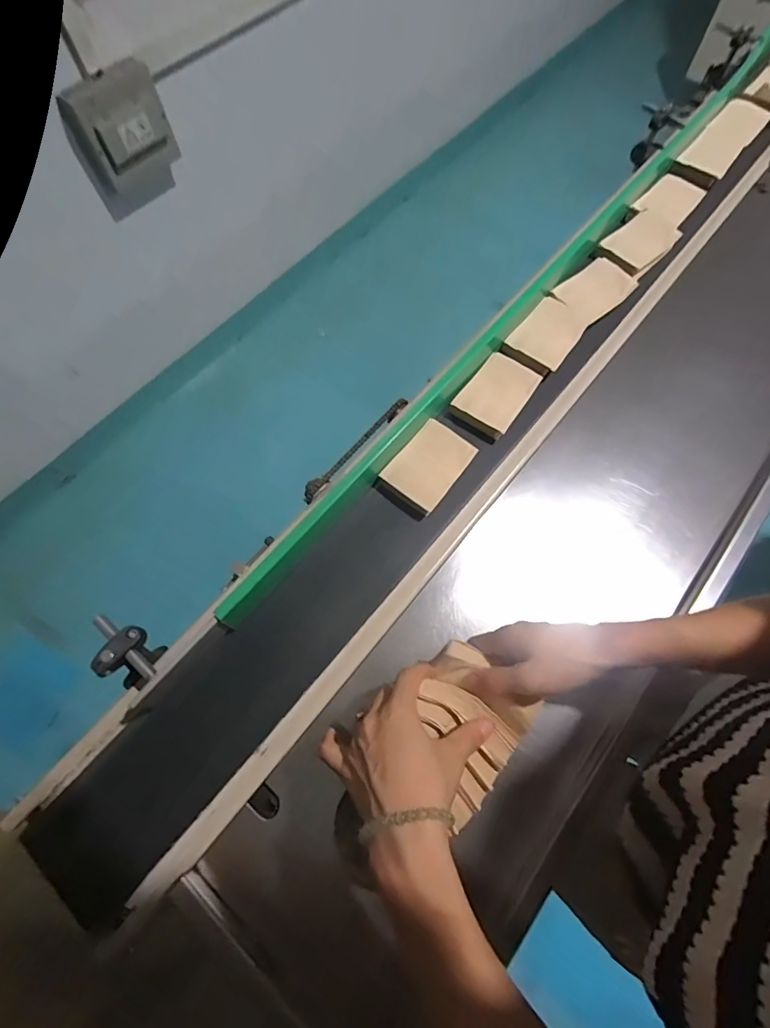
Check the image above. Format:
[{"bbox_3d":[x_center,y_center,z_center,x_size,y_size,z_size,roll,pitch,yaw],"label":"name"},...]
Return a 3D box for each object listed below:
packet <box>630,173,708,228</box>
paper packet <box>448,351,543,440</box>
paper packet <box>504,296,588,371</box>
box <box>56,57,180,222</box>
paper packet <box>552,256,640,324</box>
[{"bbox_3d":[0.460,-0.508,0.730,0.078,0.014,0.108,37,72,14],"label":"packet"},{"bbox_3d":[0.145,-0.158,0.574,0.076,0.010,0.105,36,72,13],"label":"paper packet"},{"bbox_3d":[0.225,-0.248,0.612,0.074,0.007,0.100,37,72,14],"label":"paper packet"},{"bbox_3d":[-0.642,-0.923,1.119,0.135,0.286,0.205,23,69,9],"label":"box"},{"bbox_3d":[0.302,-0.321,0.643,0.109,0.013,0.073,-36,72,-14],"label":"paper packet"}]

